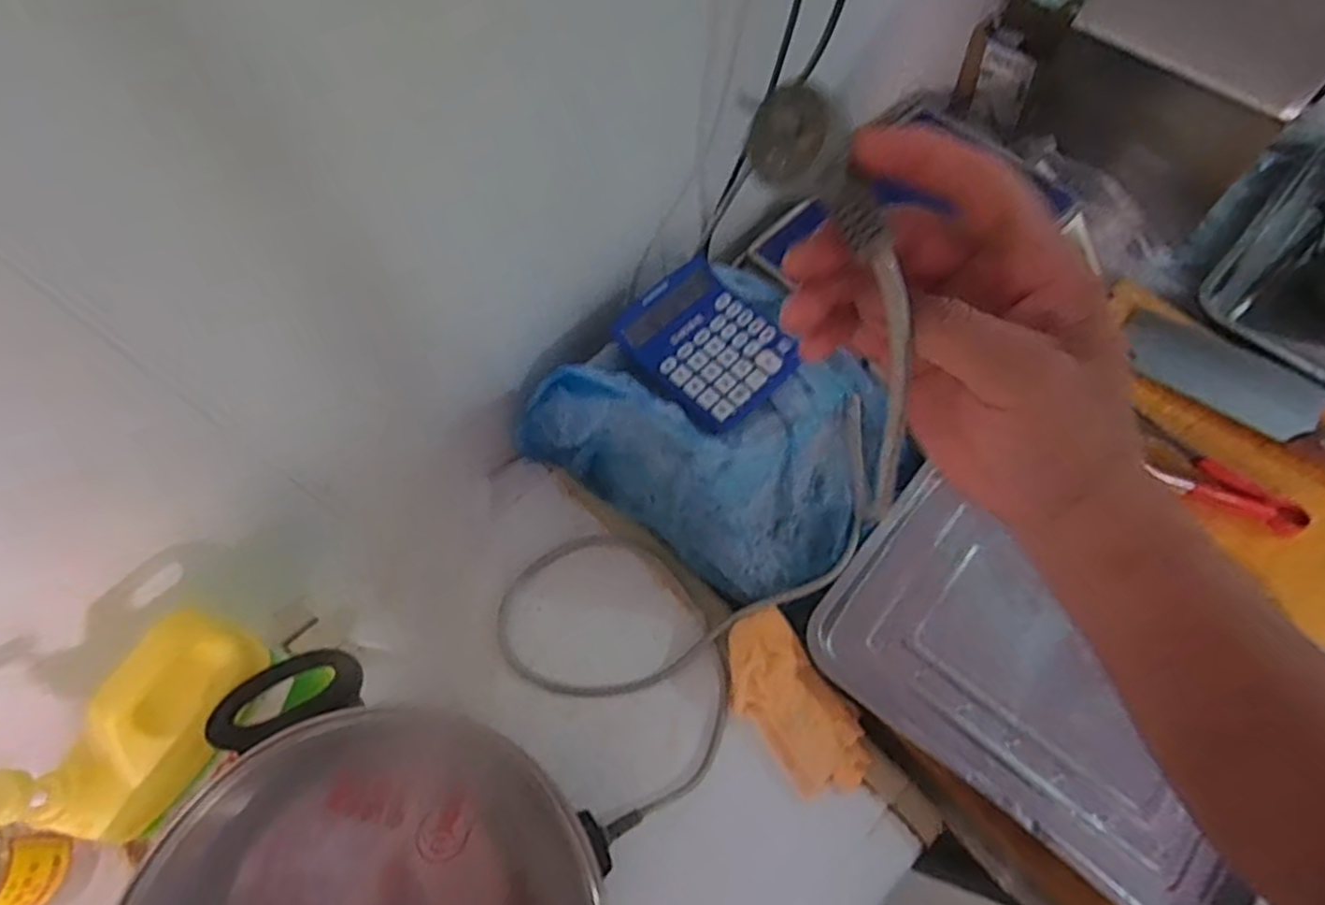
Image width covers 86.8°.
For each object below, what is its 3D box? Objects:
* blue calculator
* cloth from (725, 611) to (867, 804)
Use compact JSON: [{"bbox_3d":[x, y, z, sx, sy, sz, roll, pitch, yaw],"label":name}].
[{"bbox_3d":[0.039,-0.101,0.641,0.116,0.017,0.148,-38,69,-15],"label":"blue calculator"},{"bbox_3d":[0.115,0.221,0.620,0.079,0.043,0.158,-35,68,-14],"label":"cloth"}]

